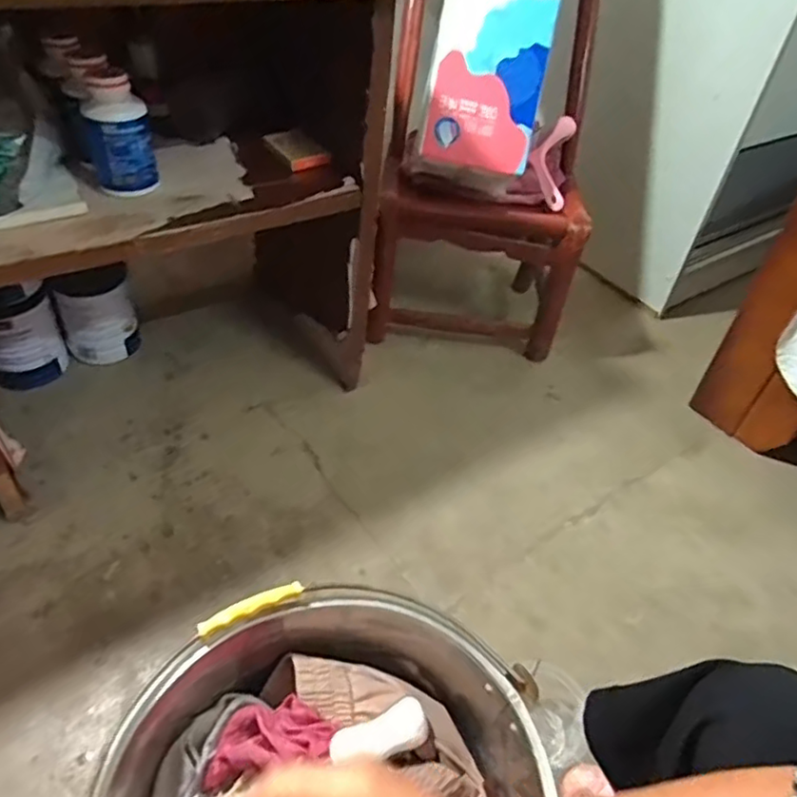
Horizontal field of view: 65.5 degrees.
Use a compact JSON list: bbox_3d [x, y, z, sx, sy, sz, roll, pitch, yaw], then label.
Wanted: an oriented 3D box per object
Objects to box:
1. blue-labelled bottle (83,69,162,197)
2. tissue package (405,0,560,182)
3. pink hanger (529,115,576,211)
[{"bbox_3d":[-0.345,-0.324,0.773,0.075,0.136,0.066,-12,48,-18],"label":"blue-labelled bottle"},{"bbox_3d":[0.161,-0.646,0.993,0.198,0.543,0.138,13,16,7],"label":"tissue package"},{"bbox_3d":[0.269,-0.423,1.100,0.070,0.025,0.164,11,86,-14],"label":"pink hanger"}]

